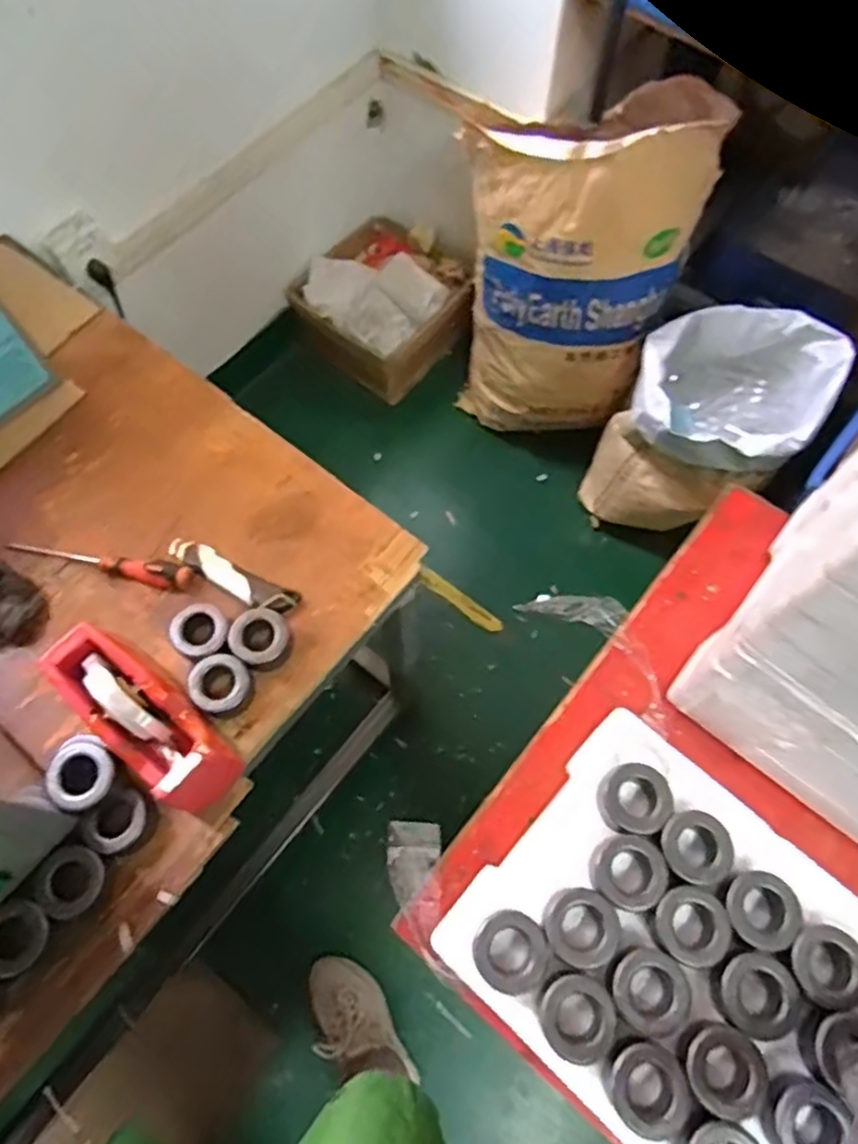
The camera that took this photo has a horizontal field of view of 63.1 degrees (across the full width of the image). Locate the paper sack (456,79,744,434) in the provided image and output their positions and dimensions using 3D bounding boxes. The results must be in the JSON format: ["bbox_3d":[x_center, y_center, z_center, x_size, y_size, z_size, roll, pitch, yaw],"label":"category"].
[{"bbox_3d":[0.260,-0.570,1.360,0.400,0.598,0.309,20,68,7],"label":"paper sack"}]

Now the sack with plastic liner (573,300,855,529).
[{"bbox_3d":[0.534,-0.282,1.376,0.337,0.361,0.317,22,68,8],"label":"sack with plastic liner"}]

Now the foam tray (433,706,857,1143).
[{"bbox_3d":[0.235,0.335,0.589,0.378,0.059,0.275,40,72,14],"label":"foam tray"}]

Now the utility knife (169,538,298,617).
[{"bbox_3d":[-0.223,0.005,0.785,0.159,0.014,0.035,27,69,10],"label":"utility knife"}]

